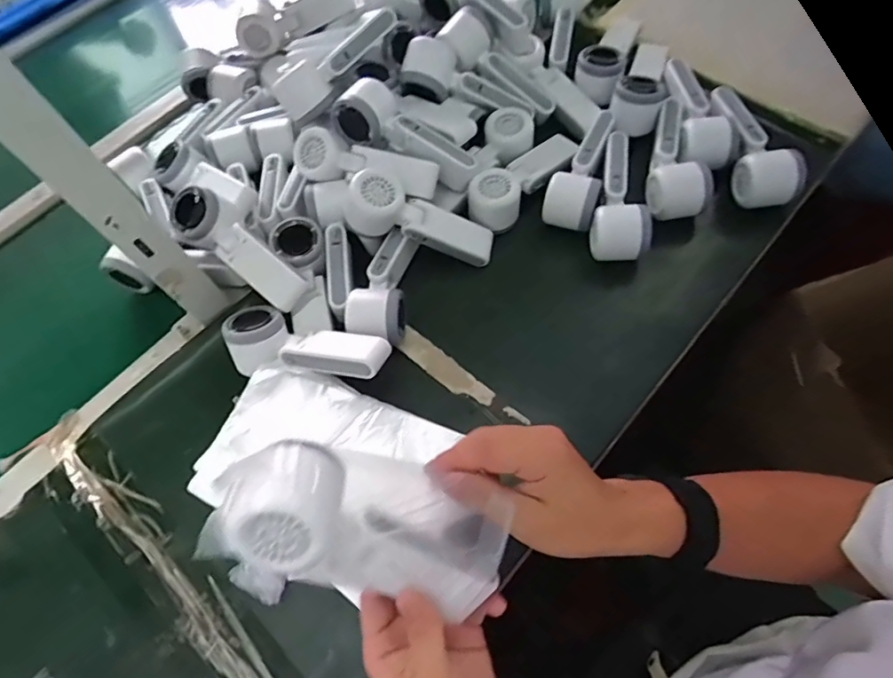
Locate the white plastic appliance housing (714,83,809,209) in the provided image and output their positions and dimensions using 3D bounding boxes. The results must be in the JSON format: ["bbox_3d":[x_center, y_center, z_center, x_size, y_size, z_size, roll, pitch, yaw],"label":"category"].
[{"bbox_3d":[0.334,-0.217,0.610,0.051,0.069,0.165,-19,64,-6],"label":"white plastic appliance housing"}]

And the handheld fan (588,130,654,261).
[{"bbox_3d":[0.197,-0.163,0.603,0.060,0.053,0.164,7,65,9],"label":"handheld fan"}]

